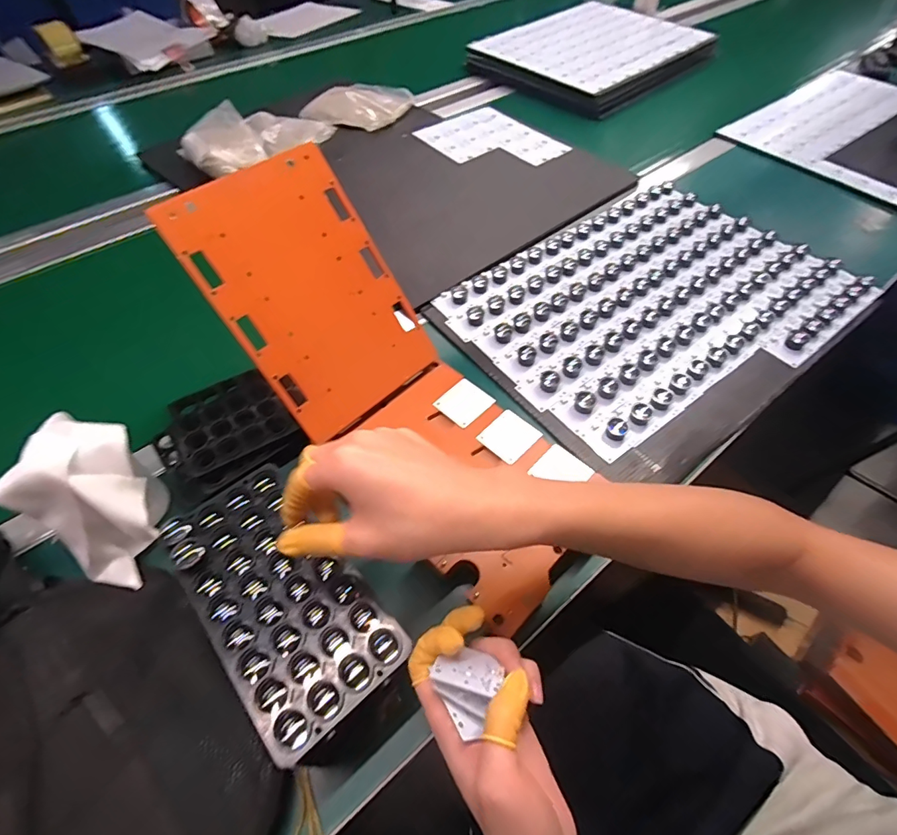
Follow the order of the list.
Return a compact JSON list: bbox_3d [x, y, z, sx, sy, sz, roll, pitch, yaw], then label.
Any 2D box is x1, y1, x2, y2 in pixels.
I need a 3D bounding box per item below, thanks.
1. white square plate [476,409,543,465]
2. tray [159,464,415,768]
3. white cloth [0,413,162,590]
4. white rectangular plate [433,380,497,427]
[{"bbox_3d":[0.059,0.017,0.457,0.046,0.004,0.047,38,63,24],"label":"white square plate"},{"bbox_3d":[-0.122,0.123,0.338,0.098,0.023,0.192,-35,61,-22],"label":"tray"},{"bbox_3d":[-0.285,0.061,0.381,0.101,0.090,0.100,20,57,14],"label":"white cloth"},{"bbox_3d":[0.016,-0.016,0.481,0.047,0.004,0.044,-38,62,-24],"label":"white rectangular plate"}]

